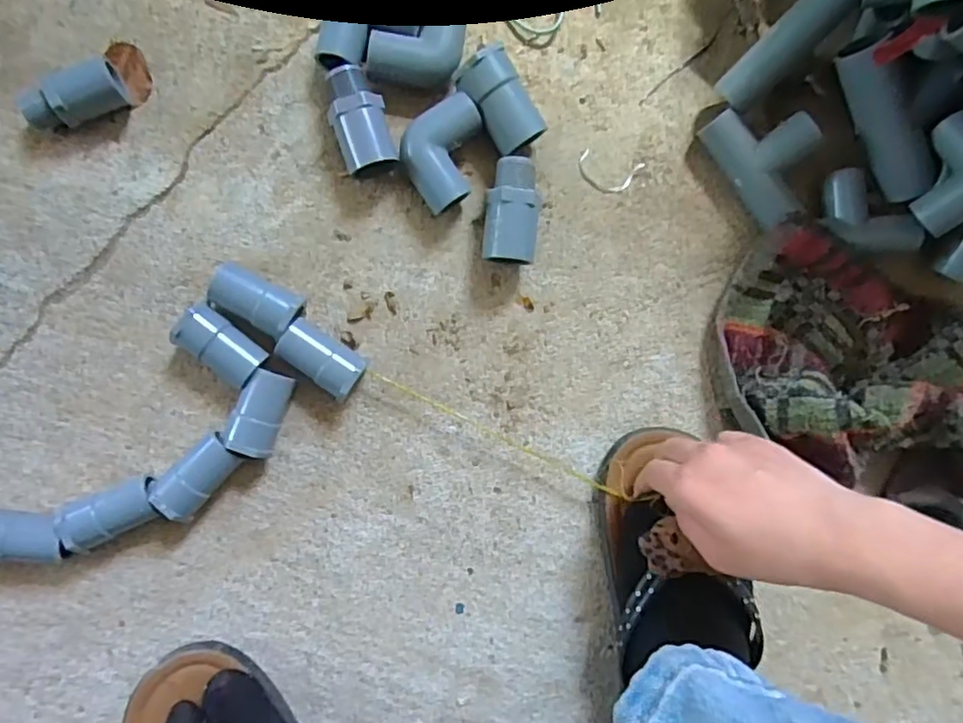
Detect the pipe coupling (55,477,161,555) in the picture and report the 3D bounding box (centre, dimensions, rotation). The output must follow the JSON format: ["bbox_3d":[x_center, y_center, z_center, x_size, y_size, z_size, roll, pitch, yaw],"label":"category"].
[{"bbox_3d":[-0.221,0.090,0.375,0.054,0.030,0.028,-21,93,-6],"label":"pipe coupling"}]

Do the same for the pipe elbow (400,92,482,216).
[{"bbox_3d":[-0.021,-0.130,0.392,0.056,0.023,0.055,-33,94,-5],"label":"pipe elbow"}]

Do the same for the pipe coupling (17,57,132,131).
[{"bbox_3d":[-0.241,-0.155,0.370,0.057,0.029,0.023,-30,94,-6],"label":"pipe coupling"}]

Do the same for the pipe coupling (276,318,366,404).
[{"bbox_3d":[-0.099,-0.001,0.388,0.053,0.030,0.028,35,87,-6],"label":"pipe coupling"}]

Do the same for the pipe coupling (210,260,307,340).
[{"bbox_3d":[-0.137,-0.037,0.383,0.054,0.028,0.028,31,87,-6],"label":"pipe coupling"}]

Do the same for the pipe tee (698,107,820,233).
[{"bbox_3d":[0.190,-0.135,0.410,0.056,0.025,0.079,-34,91,20],"label":"pipe tee"}]

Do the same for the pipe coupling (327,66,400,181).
[{"bbox_3d":[-0.076,-0.149,0.386,0.033,0.030,0.063,-22,93,-6],"label":"pipe coupling"}]

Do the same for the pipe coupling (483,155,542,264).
[{"bbox_3d":[0.018,-0.096,0.398,0.032,0.033,0.068,3,90,-7],"label":"pipe coupling"}]

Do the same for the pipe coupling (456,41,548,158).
[{"bbox_3d":[0.012,-0.162,0.394,0.035,0.032,0.060,-37,95,-5],"label":"pipe coupling"}]

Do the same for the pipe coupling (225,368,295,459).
[{"bbox_3d":[-0.136,0.031,0.386,0.027,0.028,0.052,19,89,-7],"label":"pipe coupling"}]

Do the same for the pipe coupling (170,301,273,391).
[{"bbox_3d":[-0.157,-0.010,0.381,0.051,0.029,0.027,37,86,-6],"label":"pipe coupling"}]

